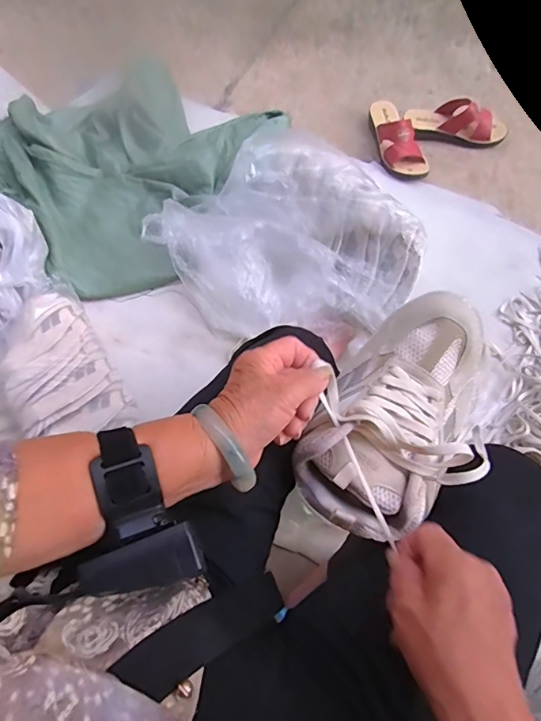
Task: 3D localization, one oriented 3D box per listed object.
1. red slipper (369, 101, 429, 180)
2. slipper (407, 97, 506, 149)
[{"bbox_3d":[0.280,-0.515,1.040,0.083,0.078,0.233,-17,69,-4],"label":"red slipper"},{"bbox_3d":[0.429,-0.550,1.049,0.230,0.076,0.089,12,69,7],"label":"slipper"}]

